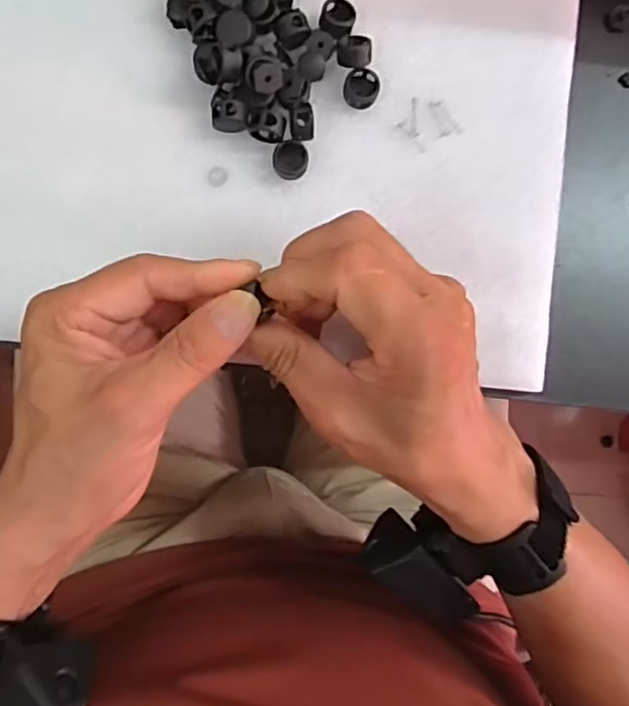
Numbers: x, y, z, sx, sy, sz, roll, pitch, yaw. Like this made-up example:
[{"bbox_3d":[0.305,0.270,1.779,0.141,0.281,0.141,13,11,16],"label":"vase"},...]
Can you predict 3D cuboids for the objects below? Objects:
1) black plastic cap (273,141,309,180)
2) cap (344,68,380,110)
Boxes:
[{"bbox_3d":[-0.012,-0.093,0.307,0.017,0.009,0.017,0,89,-5],"label":"black plastic cap"},{"bbox_3d":[0.023,-0.129,0.309,0.017,0.008,0.017,0,89,-5],"label":"cap"}]

